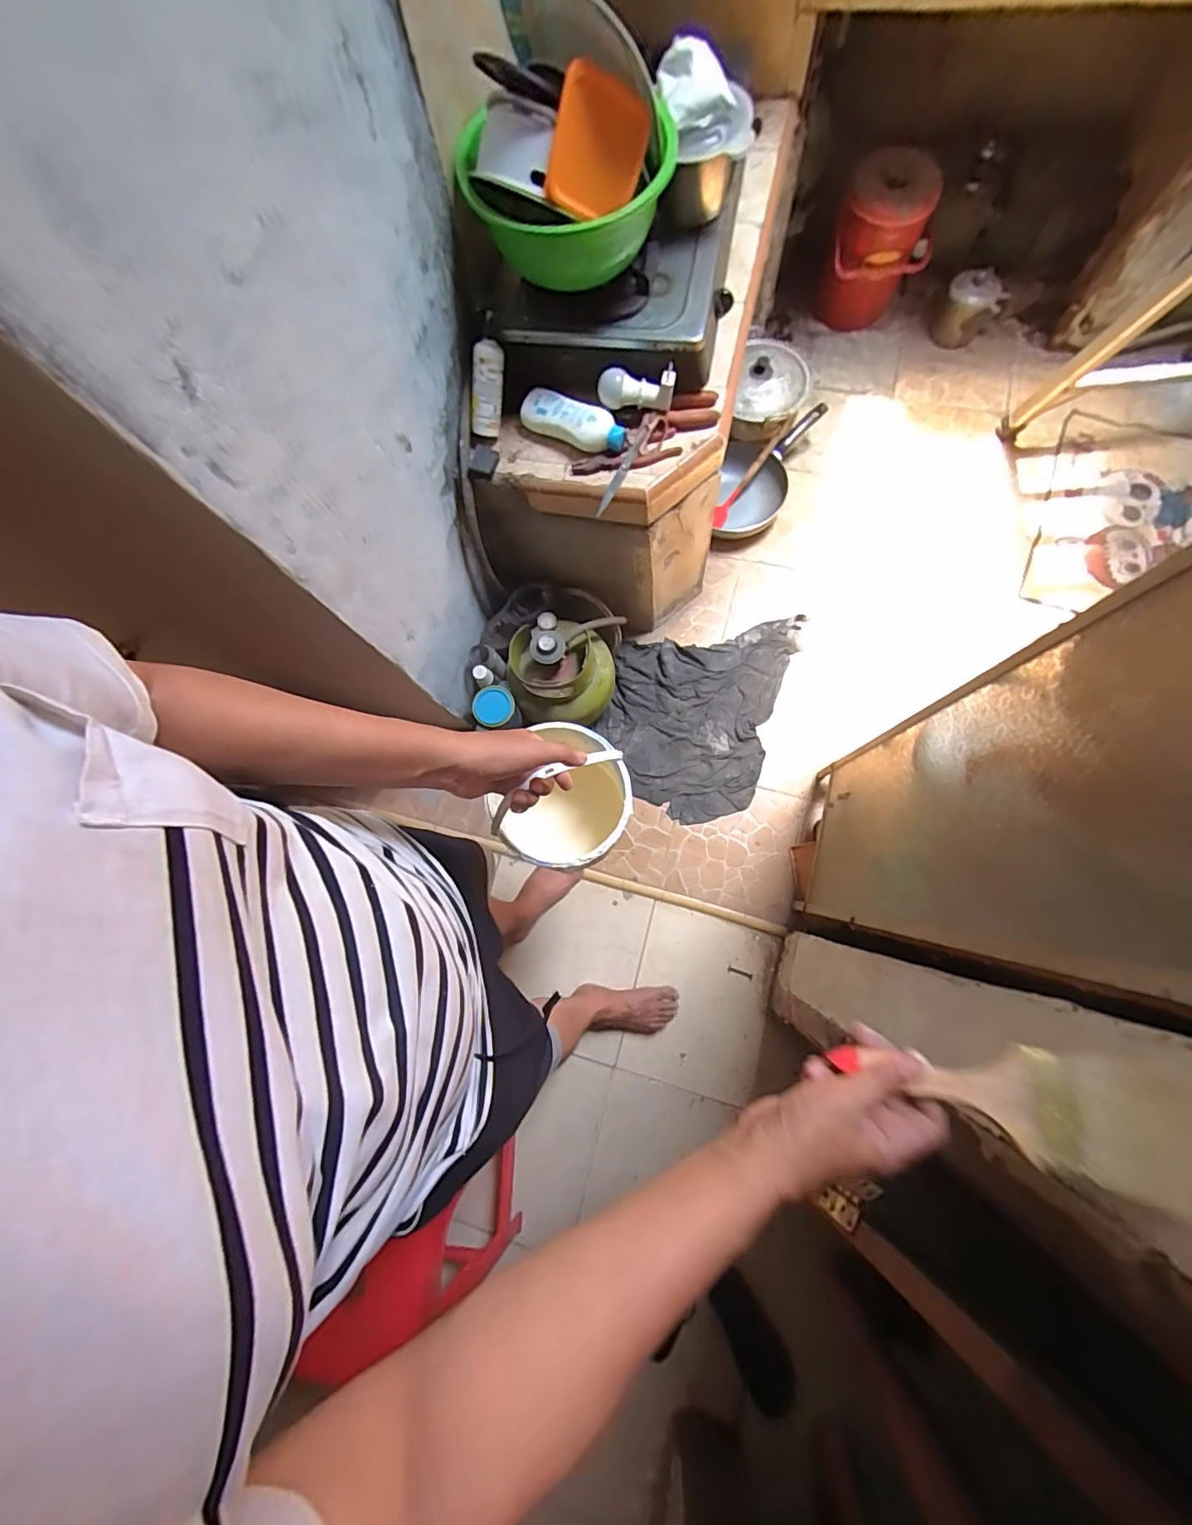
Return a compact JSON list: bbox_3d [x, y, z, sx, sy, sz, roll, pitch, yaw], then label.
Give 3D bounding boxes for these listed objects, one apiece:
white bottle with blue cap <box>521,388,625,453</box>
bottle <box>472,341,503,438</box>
[{"bbox_3d":[-0.038,-0.602,0.955,0.200,0.050,0.074,24,82,14],"label":"white bottle with blue cap"},{"bbox_3d":[-0.194,-0.661,0.949,0.049,0.139,0.031,14,33,5],"label":"bottle"}]

